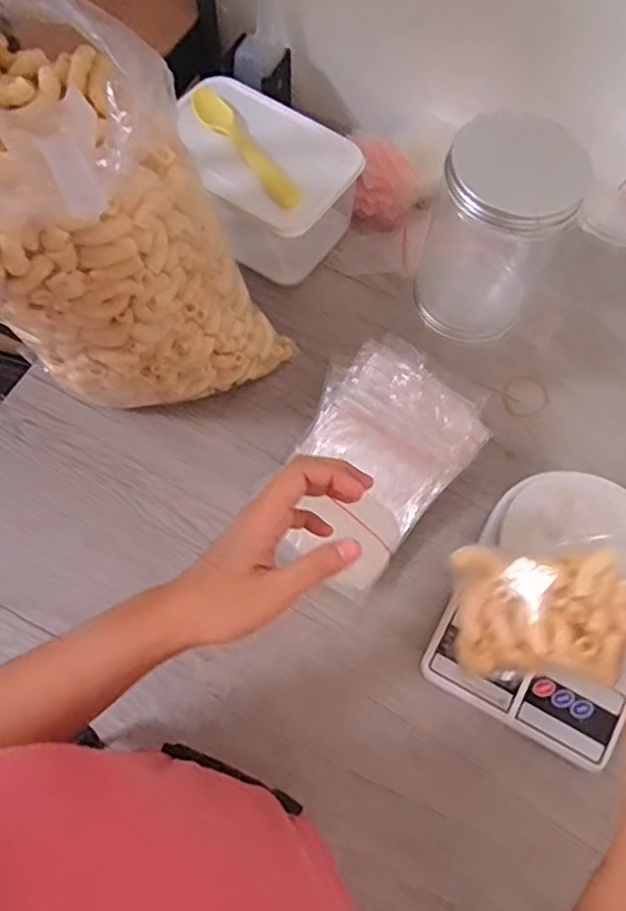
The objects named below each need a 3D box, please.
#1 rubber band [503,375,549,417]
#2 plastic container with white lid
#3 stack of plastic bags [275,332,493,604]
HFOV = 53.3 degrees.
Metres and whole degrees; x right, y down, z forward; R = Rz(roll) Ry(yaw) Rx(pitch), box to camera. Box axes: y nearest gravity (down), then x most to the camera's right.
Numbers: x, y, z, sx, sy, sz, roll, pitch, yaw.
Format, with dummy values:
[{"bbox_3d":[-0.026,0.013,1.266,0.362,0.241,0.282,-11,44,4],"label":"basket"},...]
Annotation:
[{"bbox_3d":[0.209,-0.059,0.612,0.054,0.004,0.042,-37,73,-14],"label":"rubber band"},{"bbox_3d":[-0.053,-0.278,0.636,0.183,0.111,0.116,35,72,13],"label":"plastic container with white lid"},{"bbox_3d":[0.045,0.007,0.524,0.132,0.031,0.198,35,98,14],"label":"stack of plastic bags"}]

